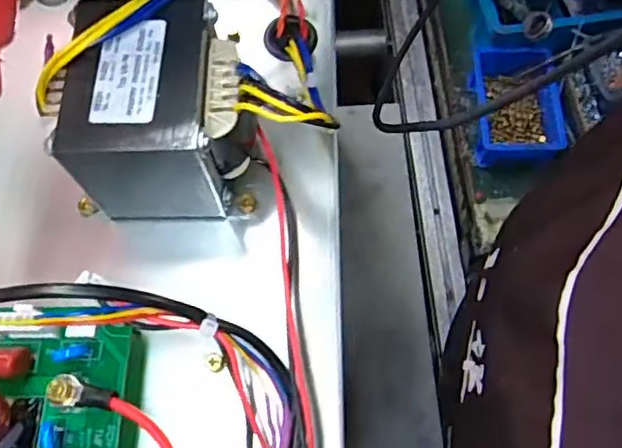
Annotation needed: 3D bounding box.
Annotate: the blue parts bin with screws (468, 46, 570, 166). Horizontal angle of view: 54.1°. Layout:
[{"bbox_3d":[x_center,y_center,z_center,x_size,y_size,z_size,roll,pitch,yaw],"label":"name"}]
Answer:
[{"bbox_3d":[0.257,-0.142,0.755,0.102,0.055,0.146,0,67,1],"label":"blue parts bin with screws"}]

